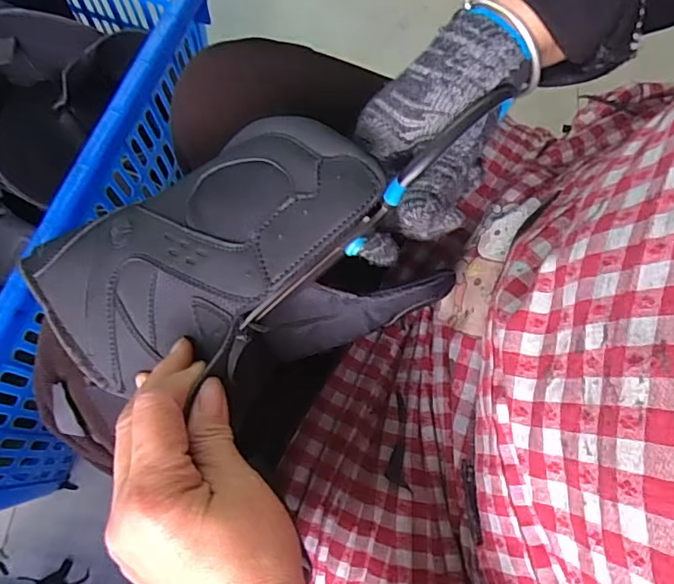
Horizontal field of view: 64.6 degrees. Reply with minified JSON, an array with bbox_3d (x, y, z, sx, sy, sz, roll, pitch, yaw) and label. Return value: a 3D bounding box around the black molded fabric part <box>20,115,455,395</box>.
[{"bbox_3d":[-0.063,-0.018,0.321,0.224,0.080,0.123,-19,76,14],"label":"black molded fabric part"}]

